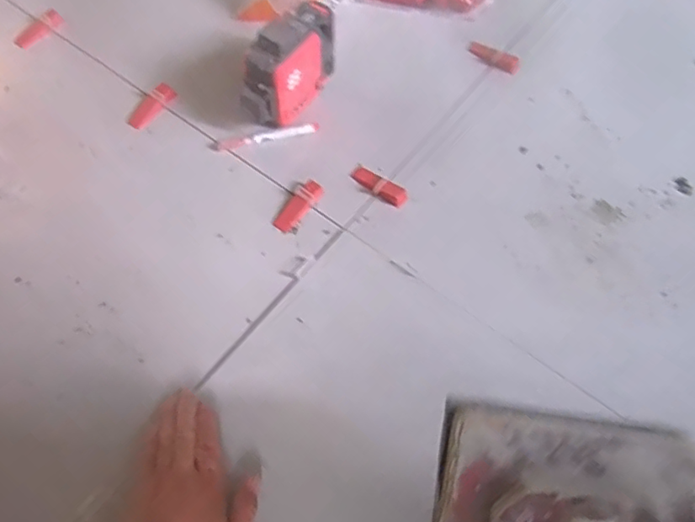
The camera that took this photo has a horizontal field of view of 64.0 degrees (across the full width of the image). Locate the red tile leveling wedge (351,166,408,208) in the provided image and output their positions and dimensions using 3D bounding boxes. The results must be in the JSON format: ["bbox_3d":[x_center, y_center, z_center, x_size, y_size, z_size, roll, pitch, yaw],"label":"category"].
[{"bbox_3d":[0.038,-0.093,0.685,0.074,0.013,0.022,33,67,15],"label":"red tile leveling wedge"}]

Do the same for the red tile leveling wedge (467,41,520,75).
[{"bbox_3d":[0.209,-0.293,0.794,0.080,0.013,0.023,37,68,17],"label":"red tile leveling wedge"}]

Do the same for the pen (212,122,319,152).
[{"bbox_3d":[-0.106,-0.159,0.713,0.138,0.009,0.014,-13,64,-8],"label":"pen"}]

